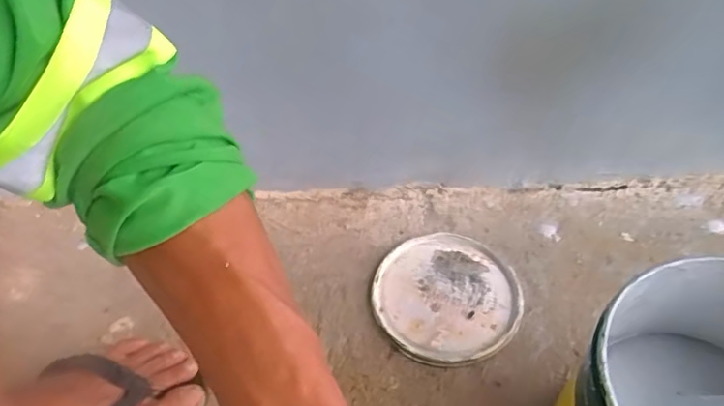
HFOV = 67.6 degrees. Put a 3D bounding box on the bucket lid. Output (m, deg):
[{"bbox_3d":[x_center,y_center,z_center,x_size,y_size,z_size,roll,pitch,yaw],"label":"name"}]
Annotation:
[{"bbox_3d":[0.088,0.098,0.570,0.150,0.012,0.145,-3,49,3],"label":"bucket lid"}]

